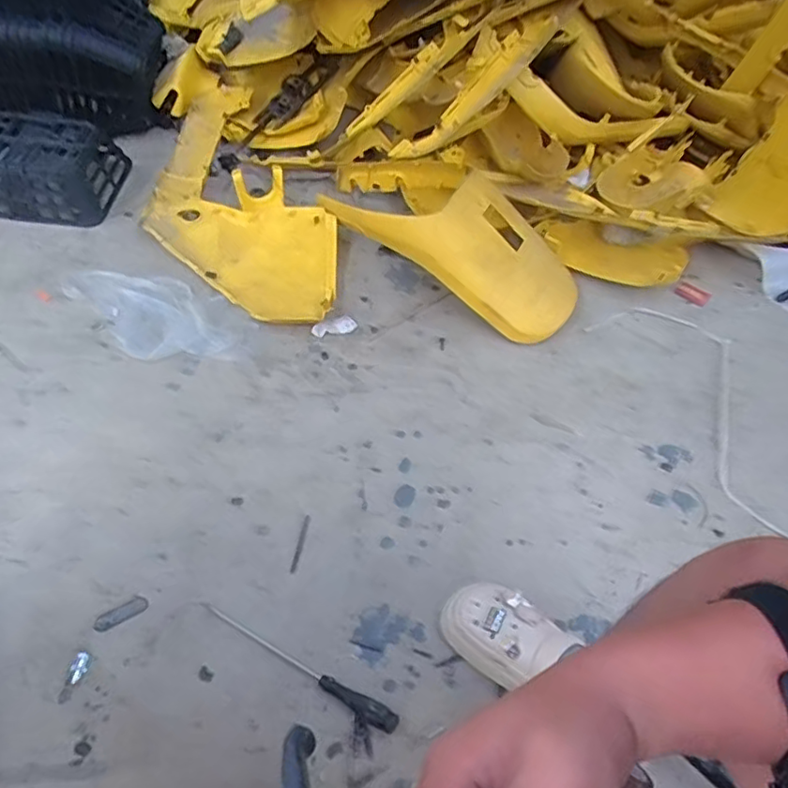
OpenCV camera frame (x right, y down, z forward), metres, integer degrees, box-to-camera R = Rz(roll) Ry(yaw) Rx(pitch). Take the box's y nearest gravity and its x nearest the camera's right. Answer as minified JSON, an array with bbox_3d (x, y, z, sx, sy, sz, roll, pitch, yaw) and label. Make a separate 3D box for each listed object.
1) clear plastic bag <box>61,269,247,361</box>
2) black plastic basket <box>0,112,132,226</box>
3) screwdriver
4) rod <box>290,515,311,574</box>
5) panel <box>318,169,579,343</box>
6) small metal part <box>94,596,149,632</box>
[{"bbox_3d":[-0.477,-0.158,1.156,0.385,0.014,0.168,39,57,21],"label":"clear plastic bag"},{"bbox_3d":[-0.801,-0.515,1.324,0.314,0.110,0.232,3,52,-5],"label":"black plastic basket"},{"bbox_3d":[-0.132,0.361,0.791,0.308,0.023,0.026,27,54,13],"label":"screwdriver"},{"bbox_3d":[-0.145,0.233,0.911,0.009,0.004,0.093,11,54,2],"label":"rod"},{"bbox_3d":[0.117,-0.327,1.218,0.567,0.186,0.245,23,53,10],"label":"panel"},{"bbox_3d":[-0.385,0.310,0.828,0.072,0.004,0.025,-23,58,-23],"label":"small metal part"}]

